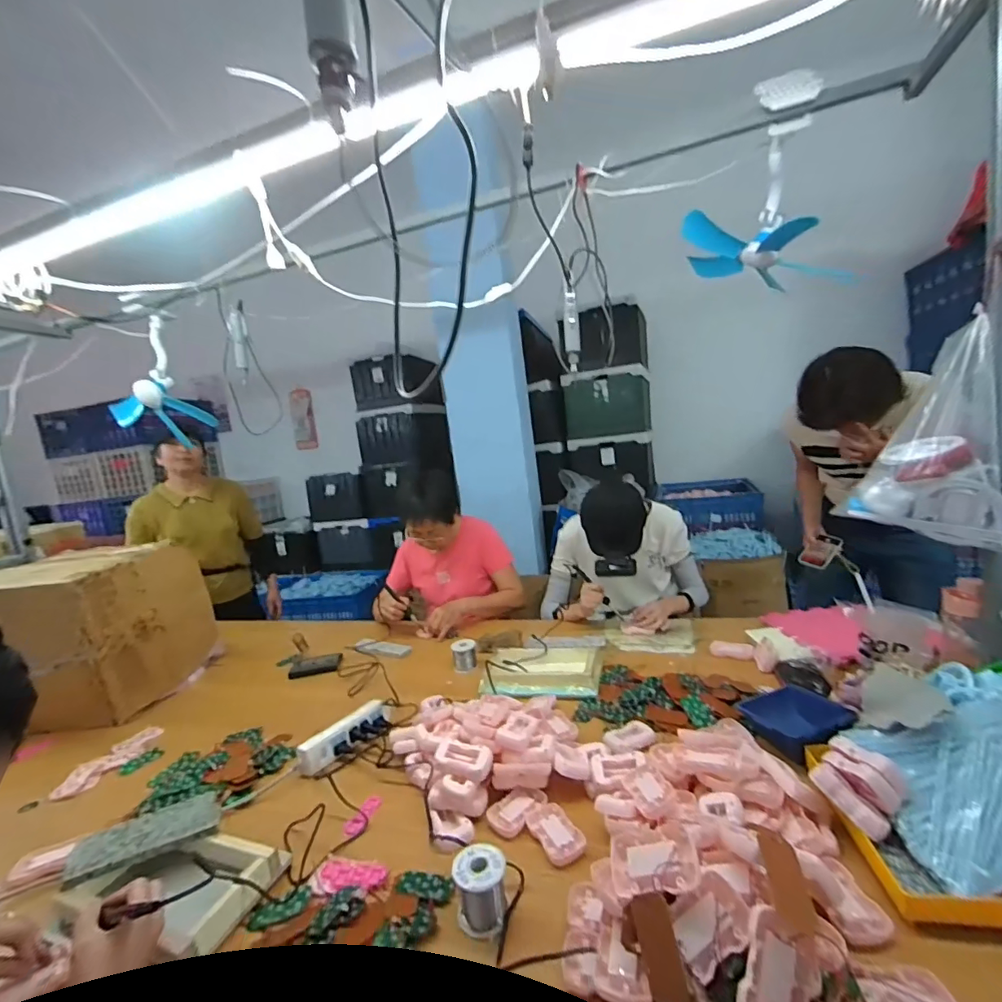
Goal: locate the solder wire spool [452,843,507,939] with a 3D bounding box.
[{"bbox_3d":[-0.022,0.457,0.563,0.062,0.066,0.060,-8,8,-9],"label":"solder wire spool"}]

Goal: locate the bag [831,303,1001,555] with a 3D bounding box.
[{"bbox_3d":[0.657,-0.088,0.757,0.199,0.302,0.106,-1,10,40],"label":"bag"}]

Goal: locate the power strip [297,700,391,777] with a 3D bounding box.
[{"bbox_3d":[-0.292,0.447,0.914,0.192,0.044,0.055,-14,10,-42],"label":"power strip"}]

